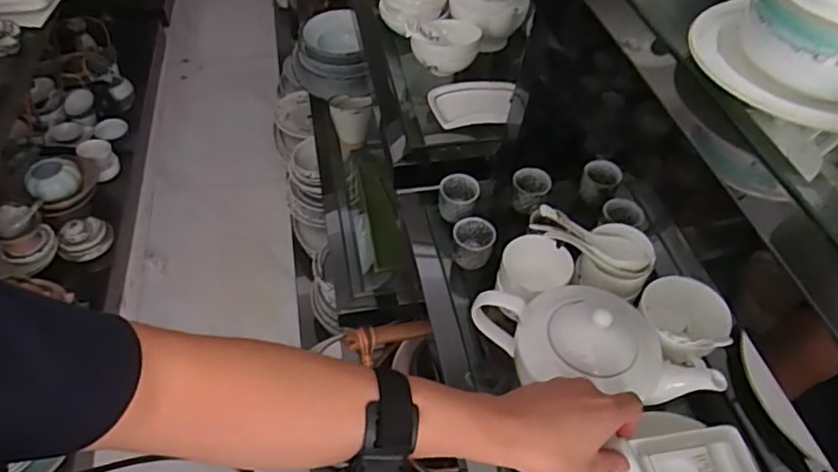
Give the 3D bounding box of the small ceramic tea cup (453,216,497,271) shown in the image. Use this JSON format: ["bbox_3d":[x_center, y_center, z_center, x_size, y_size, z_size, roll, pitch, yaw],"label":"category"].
[{"bbox_3d":[0.063,0.007,0.693,0.046,0.042,0.046,2,50,-2],"label":"small ceramic tea cup"}]

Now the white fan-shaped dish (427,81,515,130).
[{"bbox_3d":[0.079,-0.206,0.897,0.123,0.032,0.095,1,50,-2],"label":"white fan-shaped dish"}]

